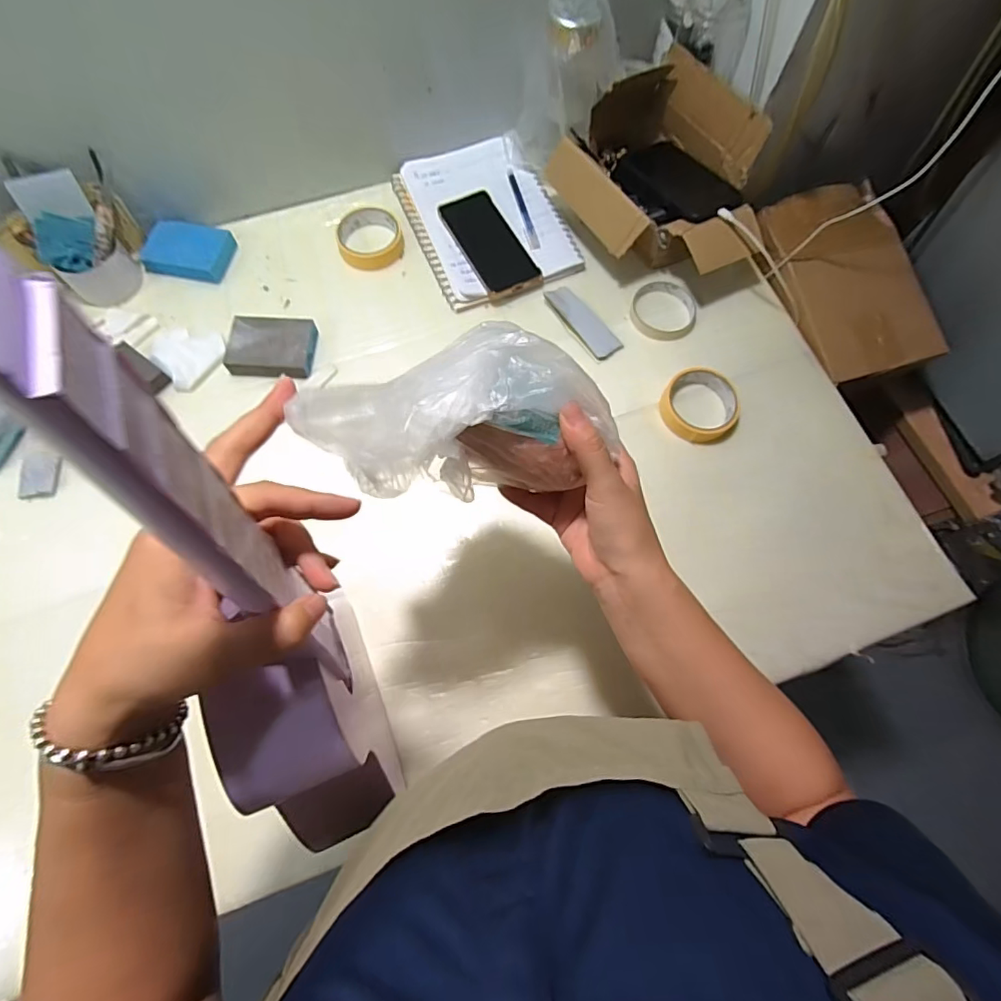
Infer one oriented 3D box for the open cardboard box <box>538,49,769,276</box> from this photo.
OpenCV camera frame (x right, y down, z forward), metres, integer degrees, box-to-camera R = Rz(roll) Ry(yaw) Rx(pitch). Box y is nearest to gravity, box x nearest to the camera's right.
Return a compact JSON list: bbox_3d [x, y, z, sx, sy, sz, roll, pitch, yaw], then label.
[{"bbox_3d":[0.193,-0.396,0.650,0.185,0.129,0.270,-27,75,-7],"label":"open cardboard box"}]

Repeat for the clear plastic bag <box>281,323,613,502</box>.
[{"bbox_3d":[-0.016,-0.055,0.301,0.162,0.092,0.080,-5,74,-4],"label":"clear plastic bag"}]

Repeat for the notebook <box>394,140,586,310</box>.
[{"bbox_3d":[-0.020,-0.386,0.707,0.190,0.010,0.249,-21,72,-7],"label":"notebook"}]

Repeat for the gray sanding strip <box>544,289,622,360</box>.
[{"bbox_3d":[0.104,-0.227,0.664,0.039,0.005,0.114,-35,75,-11],"label":"gray sanding strip"}]

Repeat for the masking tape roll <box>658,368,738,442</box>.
[{"bbox_3d":[0.233,-0.111,0.613,0.087,0.024,0.085,0,71,0],"label":"masking tape roll"}]

